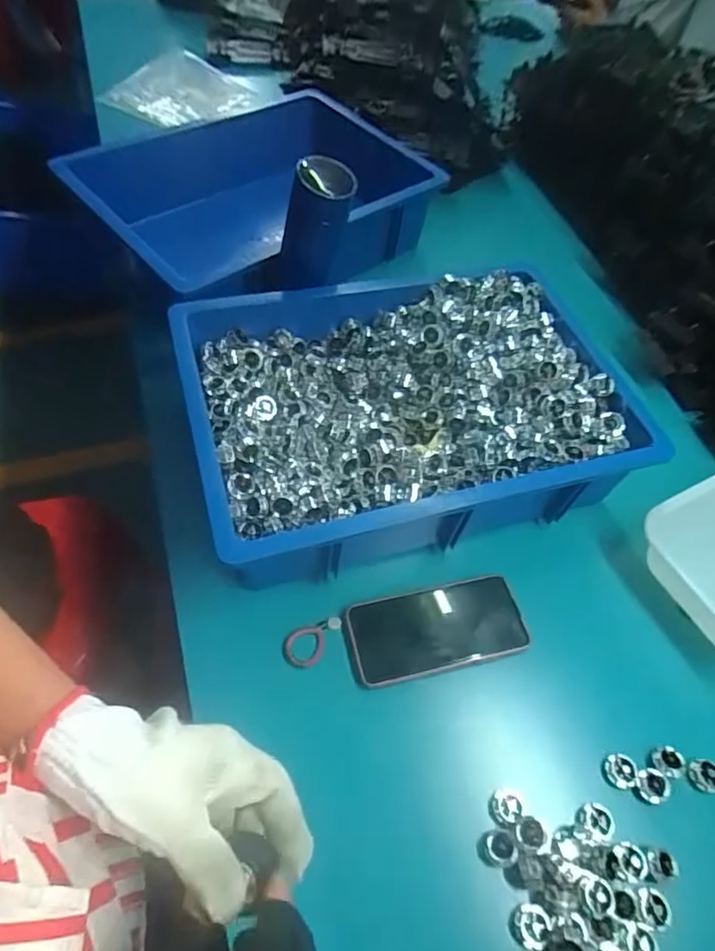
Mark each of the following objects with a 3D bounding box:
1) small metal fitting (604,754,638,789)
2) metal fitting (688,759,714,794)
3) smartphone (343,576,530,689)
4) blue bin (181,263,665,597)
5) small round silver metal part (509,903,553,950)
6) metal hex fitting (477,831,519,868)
[{"bbox_3d":[0.226,0.252,0.485,0.022,0.014,0.026,-15,54,-18],"label":"small metal fitting"},{"bbox_3d":[0.298,0.257,0.487,0.020,0.014,0.023,-15,54,-18],"label":"metal fitting"},{"bbox_3d":[0.076,0.143,0.537,0.171,0.013,0.079,-10,53,-14],"label":"smartphone"},{"bbox_3d":[0.056,-0.067,0.623,0.451,0.112,0.320,-11,53,-15],"label":"blue bin"},{"bbox_3d":[0.128,0.332,0.418,0.028,0.014,0.027,3,51,-4],"label":"small round silver metal part"},{"bbox_3d":[0.110,0.291,0.442,0.026,0.021,0.022,15,51,6],"label":"metal hex fitting"}]

